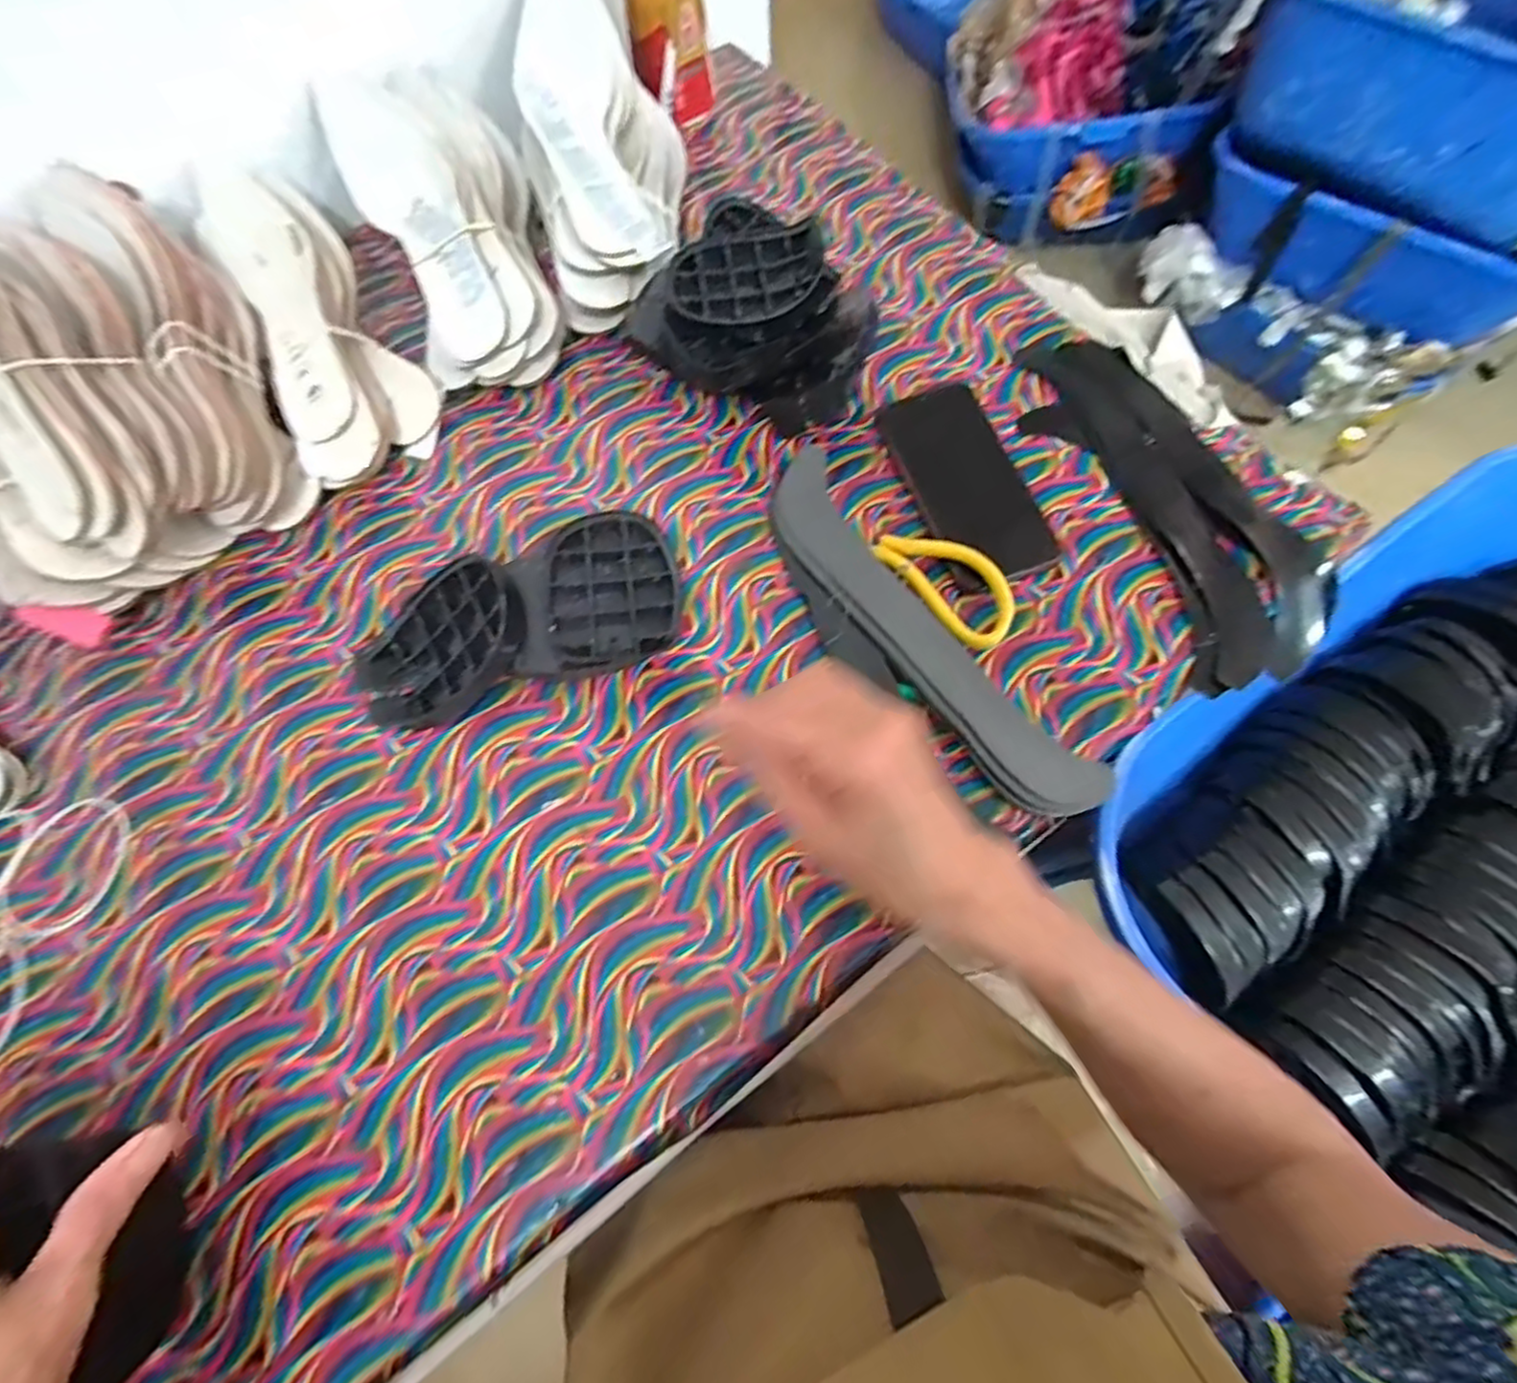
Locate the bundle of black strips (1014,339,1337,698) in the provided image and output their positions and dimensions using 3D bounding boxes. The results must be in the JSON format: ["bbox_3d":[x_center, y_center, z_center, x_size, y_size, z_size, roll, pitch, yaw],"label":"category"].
[{"bbox_3d":[0.285,-0.140,0.495,0.113,0.026,0.285,-19,68,-5],"label":"bundle of black strips"}]

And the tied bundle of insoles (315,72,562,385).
[{"bbox_3d":[-0.242,-0.373,0.560,0.127,0.091,0.281,-23,68,-7],"label":"tied bundle of insoles"}]

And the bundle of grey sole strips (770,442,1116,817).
[{"bbox_3d":[0.092,-0.039,0.446,0.077,0.022,0.294,-34,70,-11],"label":"bundle of grey sole strips"}]

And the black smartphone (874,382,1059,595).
[{"bbox_3d":[0.146,-0.145,0.492,0.077,0.016,0.150,-16,72,-7],"label":"black smartphone"}]

